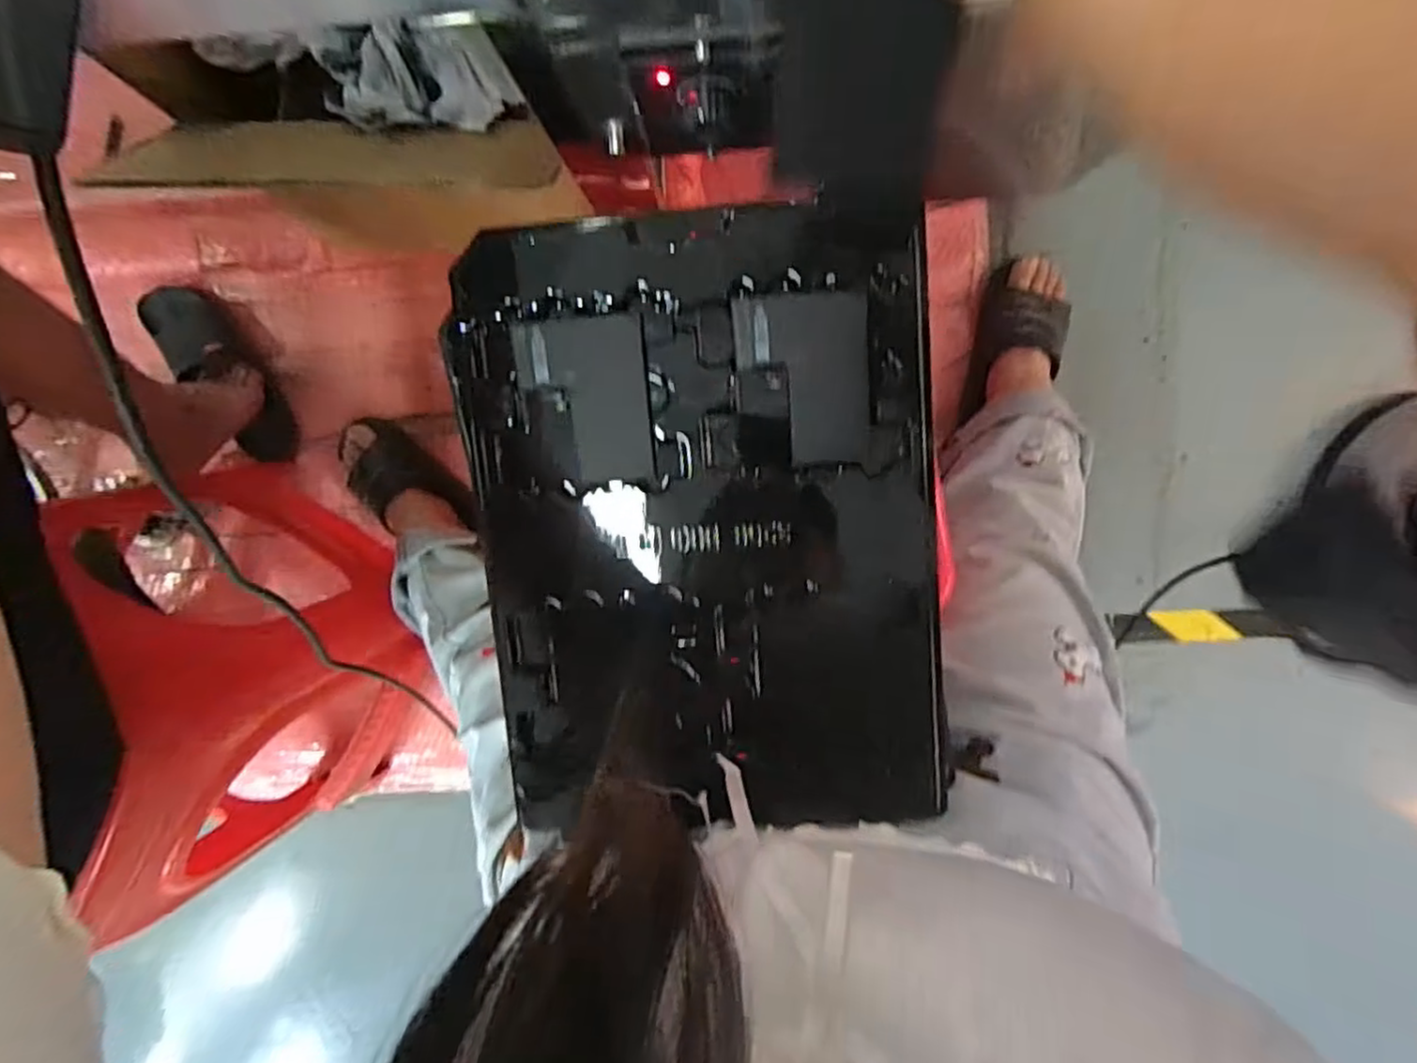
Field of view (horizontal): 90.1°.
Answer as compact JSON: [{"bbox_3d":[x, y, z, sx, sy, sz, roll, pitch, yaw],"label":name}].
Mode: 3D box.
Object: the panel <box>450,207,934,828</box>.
[{"bbox_3d":[-0.001,0.000,0.332,0.213,0.017,0.280,-5,97,3],"label":"panel"}]

